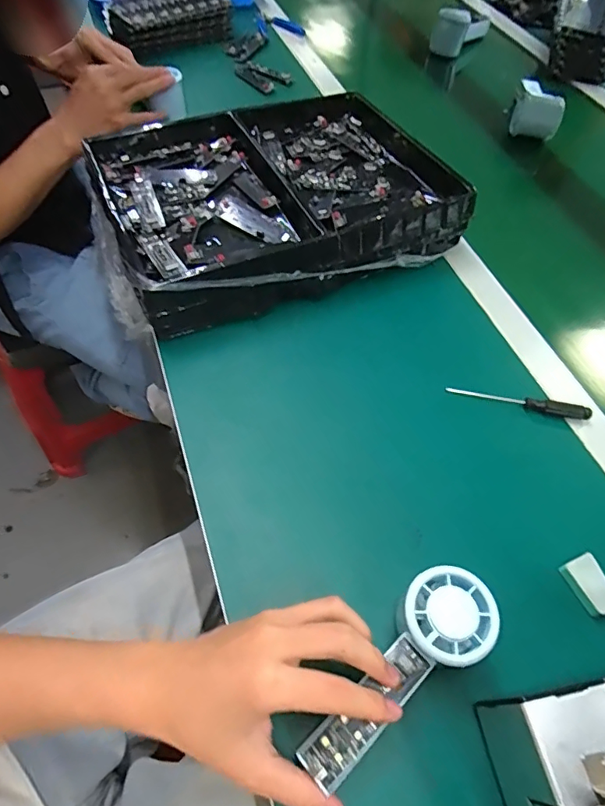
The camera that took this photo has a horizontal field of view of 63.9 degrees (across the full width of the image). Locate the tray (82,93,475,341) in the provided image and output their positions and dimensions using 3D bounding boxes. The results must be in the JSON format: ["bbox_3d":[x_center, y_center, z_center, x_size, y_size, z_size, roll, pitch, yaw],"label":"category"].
[{"bbox_3d":[-0.029,-0.251,0.563,0.382,0.065,0.302,-19,60,-15],"label":"tray"}]

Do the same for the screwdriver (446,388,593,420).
[{"bbox_3d":[0.207,-0.001,0.465,0.132,0.011,0.013,11,57,4],"label":"screwdriver"}]

